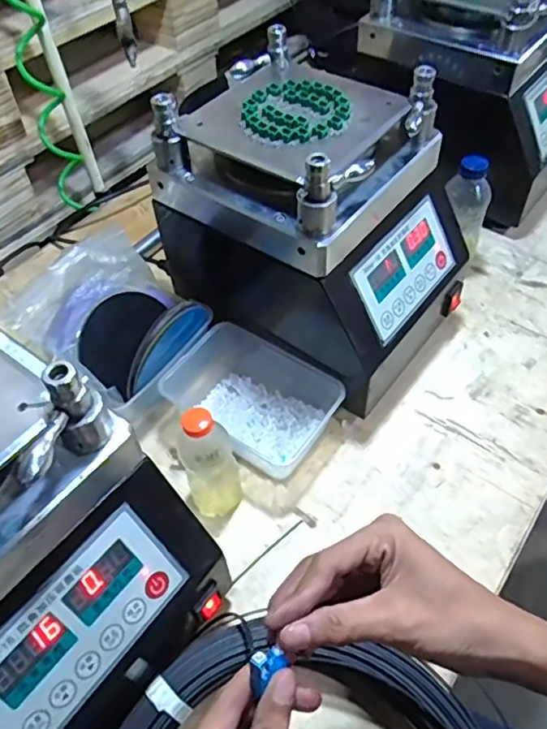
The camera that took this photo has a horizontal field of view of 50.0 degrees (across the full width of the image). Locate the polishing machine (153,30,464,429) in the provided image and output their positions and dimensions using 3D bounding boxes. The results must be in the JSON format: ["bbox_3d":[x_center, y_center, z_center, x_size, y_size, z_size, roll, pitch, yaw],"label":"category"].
[{"bbox_3d":[0.050,-0.142,0.646,0.276,0.283,0.217,32,60,24],"label":"polishing machine"}]

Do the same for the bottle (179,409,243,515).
[{"bbox_3d":[-0.059,0.095,0.559,0.048,0.138,0.039,-14,53,-8],"label":"bottle"}]

